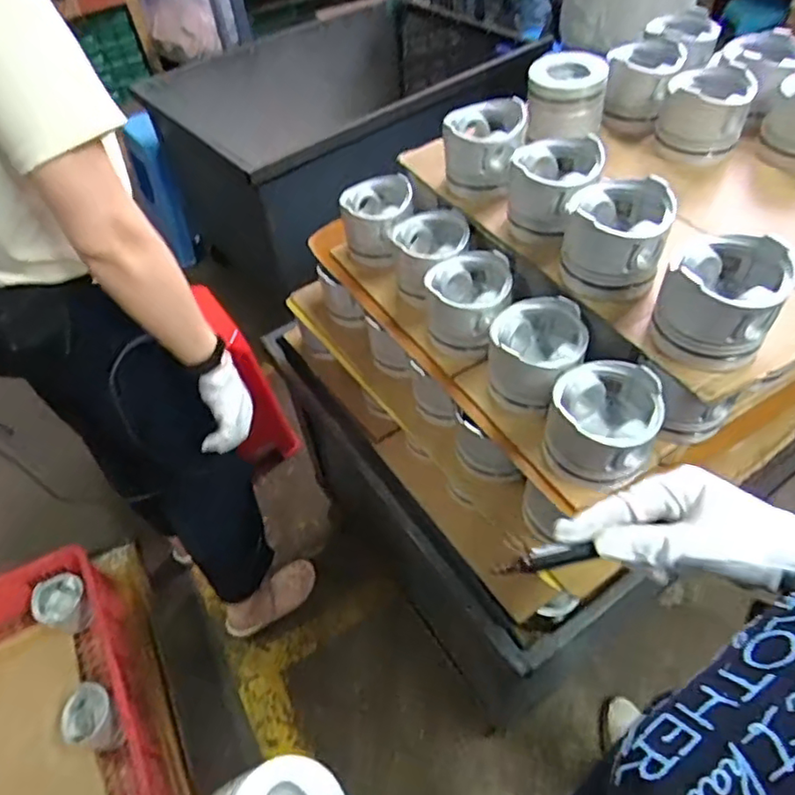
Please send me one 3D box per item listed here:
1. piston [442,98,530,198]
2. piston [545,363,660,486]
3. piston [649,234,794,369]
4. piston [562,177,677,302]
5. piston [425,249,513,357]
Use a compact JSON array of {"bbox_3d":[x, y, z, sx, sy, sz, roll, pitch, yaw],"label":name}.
[{"bbox_3d":[0.116,-0.326,0.785,0.103,0.077,0.107,7,53,10],"label":"piston"},{"bbox_3d":[0.206,0.024,0.599,0.105,0.068,0.100,16,55,16],"label":"piston"},{"bbox_3d":[0.307,-0.093,0.574,0.100,0.084,0.102,22,56,20],"label":"piston"},{"bbox_3d":[0.228,-0.168,0.634,0.102,0.081,0.106,14,54,15],"label":"piston"},{"bbox_3d":[0.088,-0.118,0.744,0.106,0.073,0.119,10,53,12],"label":"piston"}]

